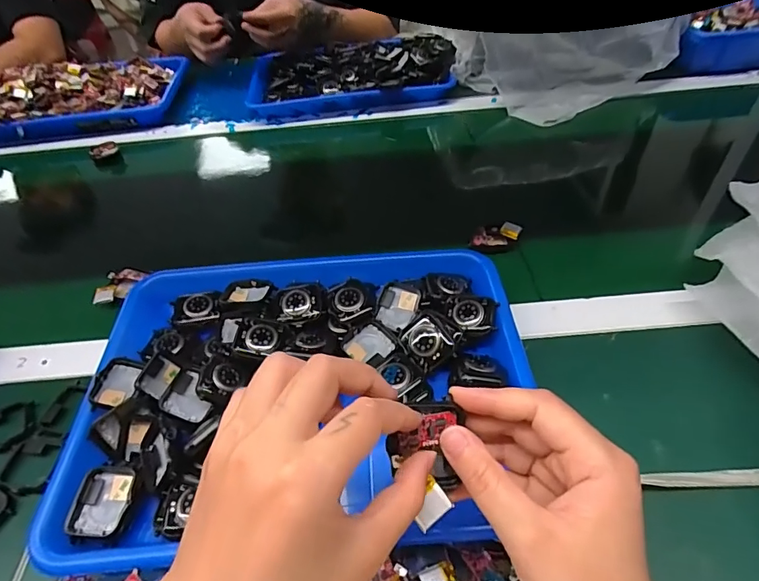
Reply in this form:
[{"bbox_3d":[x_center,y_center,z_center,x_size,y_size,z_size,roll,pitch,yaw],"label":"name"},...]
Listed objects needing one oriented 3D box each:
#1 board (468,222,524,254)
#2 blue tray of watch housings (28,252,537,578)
[{"bbox_3d":[0.121,-0.055,0.489,0.052,0.017,0.027,-1,46,4],"label":"board"},{"bbox_3d":[-0.052,0.071,0.361,0.320,0.051,0.240,-6,46,0],"label":"blue tray of watch housings"}]

